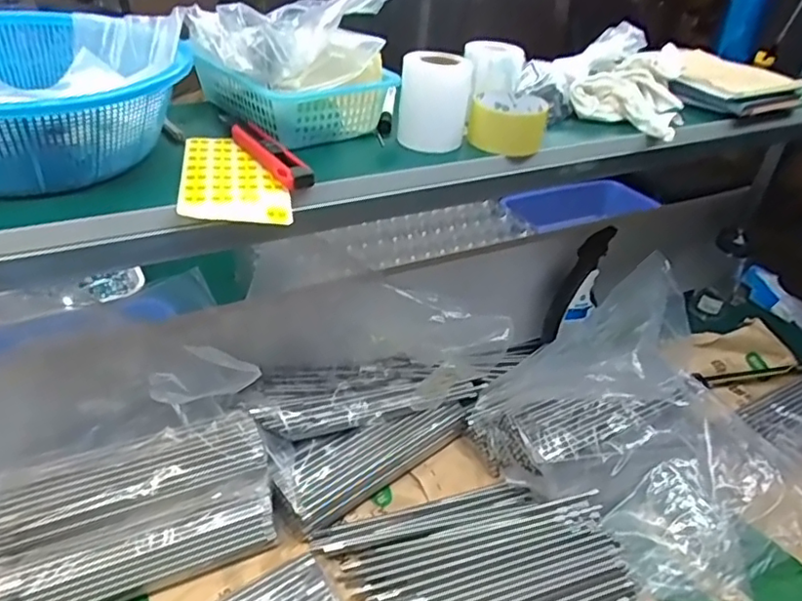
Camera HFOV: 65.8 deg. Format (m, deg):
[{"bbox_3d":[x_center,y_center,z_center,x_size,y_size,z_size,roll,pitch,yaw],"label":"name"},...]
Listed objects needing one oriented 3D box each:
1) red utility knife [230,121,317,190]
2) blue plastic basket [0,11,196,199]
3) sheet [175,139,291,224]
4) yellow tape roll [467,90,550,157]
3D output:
[{"bbox_3d":[-0.123,-0.138,0.590,0.030,0.017,0.131,-18,42,-30],"label":"red utility knife"},{"bbox_3d":[-0.331,-0.178,0.545,0.261,0.097,0.230,-23,44,-35],"label":"blue plastic basket"},{"bbox_3d":[-0.154,-0.114,0.571,0.090,0.011,0.163,-4,36,-14],"label":"sheet"},{"bbox_3d":[0.119,-0.196,0.688,0.082,0.045,0.085,13,36,9],"label":"yellow tape roll"}]

